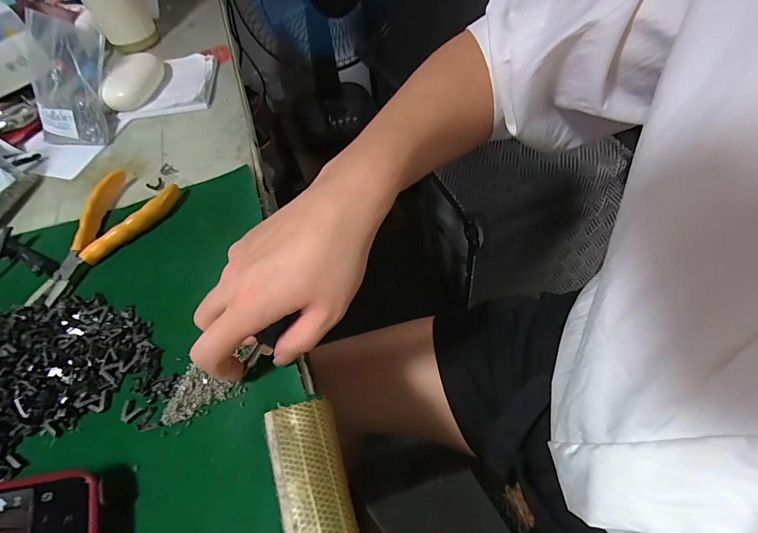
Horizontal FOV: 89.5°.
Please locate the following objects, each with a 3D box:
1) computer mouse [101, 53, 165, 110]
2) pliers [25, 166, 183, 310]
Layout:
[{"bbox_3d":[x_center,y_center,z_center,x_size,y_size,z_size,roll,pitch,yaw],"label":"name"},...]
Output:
[{"bbox_3d":[-0.298,-0.226,0.470,0.042,0.031,0.093,2,54,7],"label":"computer mouse"},{"bbox_3d":[-0.247,-0.027,0.339,0.072,0.019,0.137,14,56,15],"label":"pliers"}]

